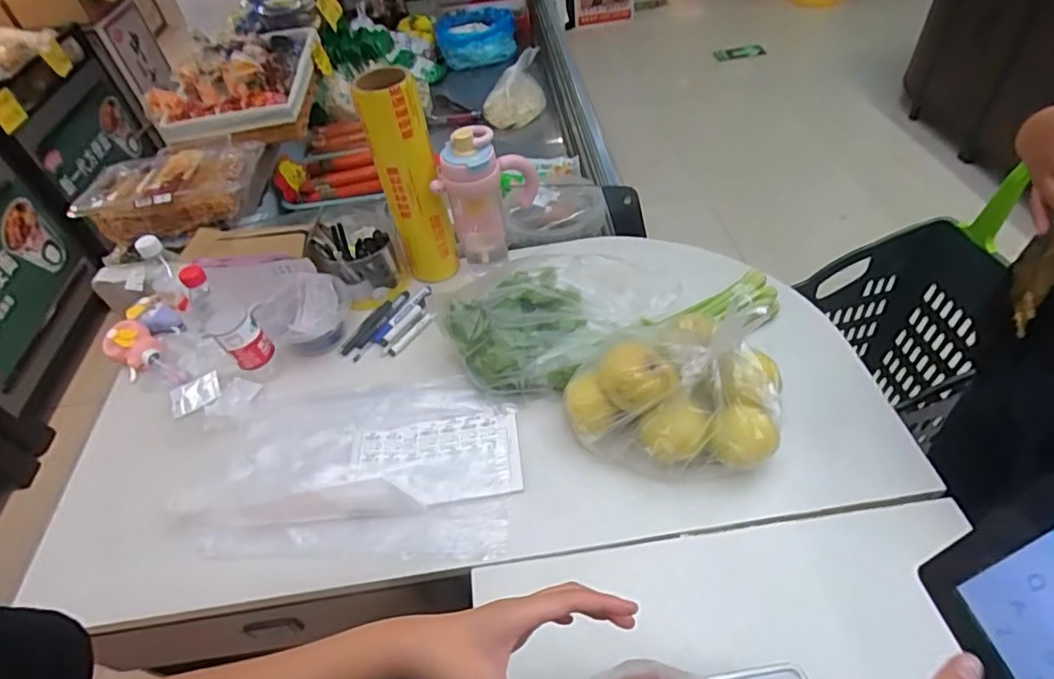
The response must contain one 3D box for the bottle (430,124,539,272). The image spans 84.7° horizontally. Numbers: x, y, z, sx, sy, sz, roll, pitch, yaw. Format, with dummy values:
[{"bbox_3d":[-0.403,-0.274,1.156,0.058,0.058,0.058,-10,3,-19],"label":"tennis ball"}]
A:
[{"bbox_3d":[-0.063,-0.230,0.988,0.167,0.259,0.075,-34,54,-22],"label":"bottle"}]

